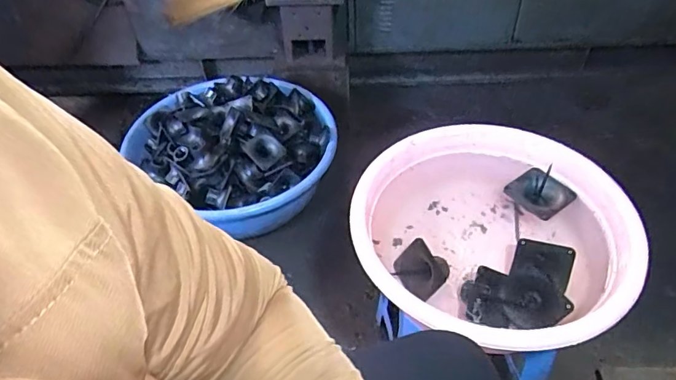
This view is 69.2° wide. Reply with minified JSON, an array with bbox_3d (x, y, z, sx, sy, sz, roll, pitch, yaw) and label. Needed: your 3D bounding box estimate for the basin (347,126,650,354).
[{"bbox_3d":[0.235,0.070,0.785,0.392,0.117,0.402,-1,47,1],"label":"basin"}]

